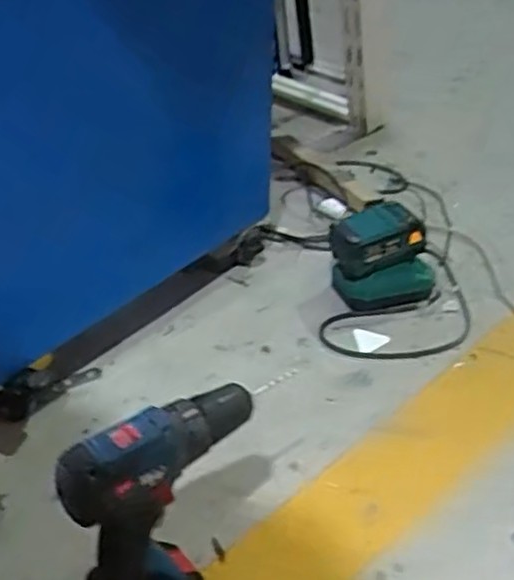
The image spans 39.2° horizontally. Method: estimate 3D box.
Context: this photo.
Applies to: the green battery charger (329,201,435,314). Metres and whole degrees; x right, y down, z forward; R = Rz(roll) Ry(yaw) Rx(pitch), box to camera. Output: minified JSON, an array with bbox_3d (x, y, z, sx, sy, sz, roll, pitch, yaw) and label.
[{"bbox_3d":[0.172,-0.048,0.998,0.135,0.131,0.104,-10,36,-16],"label":"green battery charger"}]

